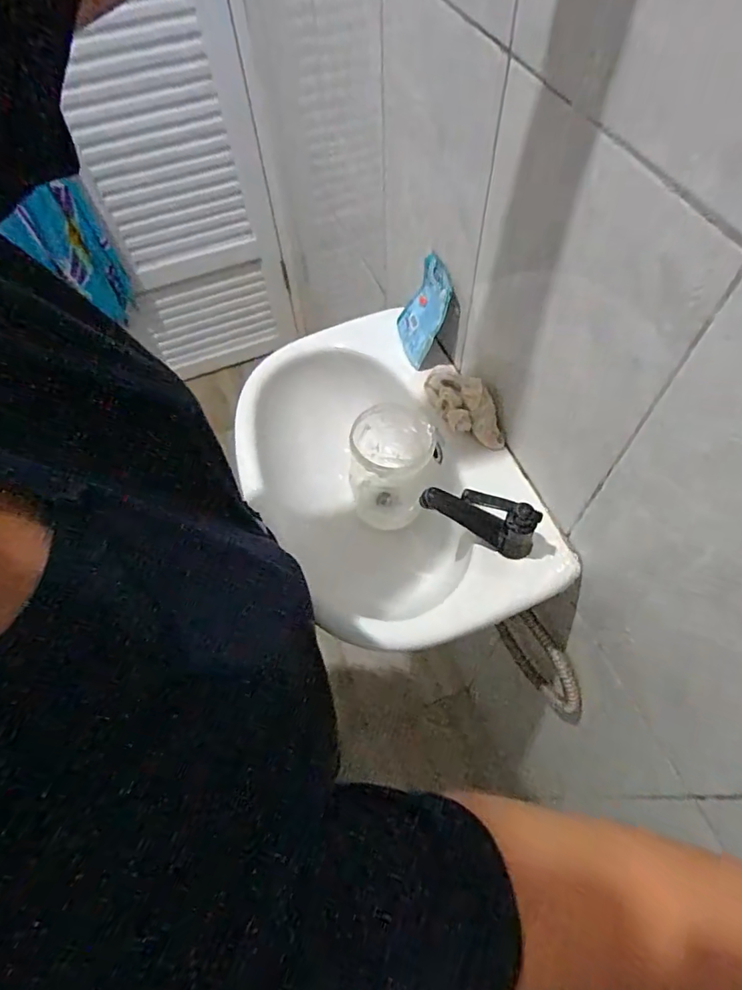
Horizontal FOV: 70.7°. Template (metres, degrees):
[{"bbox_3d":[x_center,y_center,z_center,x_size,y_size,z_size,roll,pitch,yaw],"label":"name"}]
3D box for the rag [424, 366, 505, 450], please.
[{"bbox_3d":[0.105,-0.106,0.604,0.054,0.061,0.128,-35,64,-16],"label":"rag"}]

